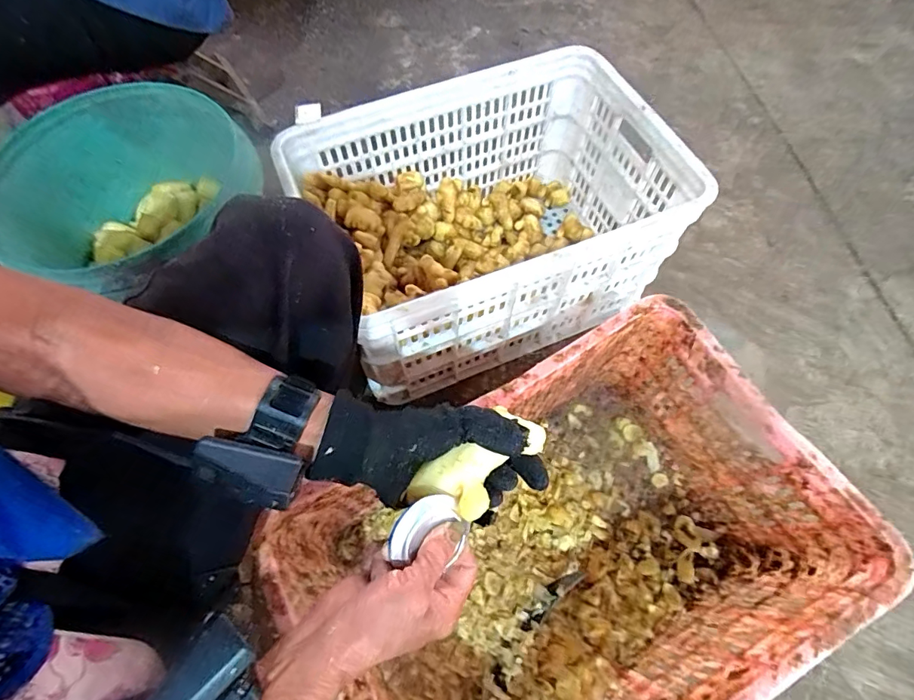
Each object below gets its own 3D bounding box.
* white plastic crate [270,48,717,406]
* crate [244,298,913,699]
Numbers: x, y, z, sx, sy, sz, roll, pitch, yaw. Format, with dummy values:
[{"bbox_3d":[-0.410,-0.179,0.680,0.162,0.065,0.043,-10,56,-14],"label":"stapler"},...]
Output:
[{"bbox_3d":[0.050,-0.196,0.751,0.491,0.296,0.352,-23,67,-9],"label":"white plastic crate"},{"bbox_3d":[0.115,0.241,0.550,0.511,0.283,0.337,-28,68,-11],"label":"crate"}]

